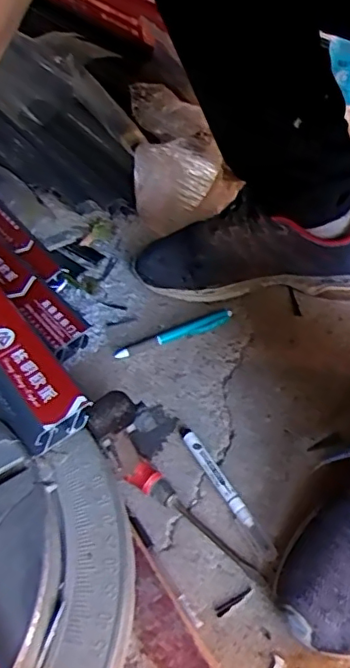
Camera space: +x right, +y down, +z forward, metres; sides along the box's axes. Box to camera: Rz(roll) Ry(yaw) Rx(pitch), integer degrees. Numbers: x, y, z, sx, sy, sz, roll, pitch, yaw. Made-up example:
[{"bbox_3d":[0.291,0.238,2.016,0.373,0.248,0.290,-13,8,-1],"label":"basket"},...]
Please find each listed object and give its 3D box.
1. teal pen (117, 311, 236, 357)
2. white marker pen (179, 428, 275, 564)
[{"bbox_3d":[0.000,0.000,0.596,0.130,0.008,0.016,-17,48,-11],"label":"teal pen"},{"bbox_3d":[0.040,0.129,0.479,0.013,0.012,0.140,-25,50,-17],"label":"white marker pen"}]

